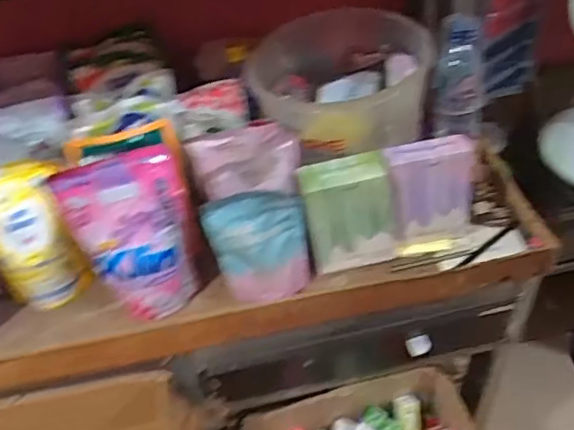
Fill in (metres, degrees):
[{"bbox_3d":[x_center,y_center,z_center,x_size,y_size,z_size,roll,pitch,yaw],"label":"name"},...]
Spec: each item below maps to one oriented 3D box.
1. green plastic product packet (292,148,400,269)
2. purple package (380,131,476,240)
[{"bbox_3d":[0.081,-0.003,0.787,0.120,0.148,0.053,-12,45,-4],"label":"green plastic product packet"},{"bbox_3d":[0.189,-0.031,0.795,0.113,0.138,0.048,-12,45,-4],"label":"purple package"}]

